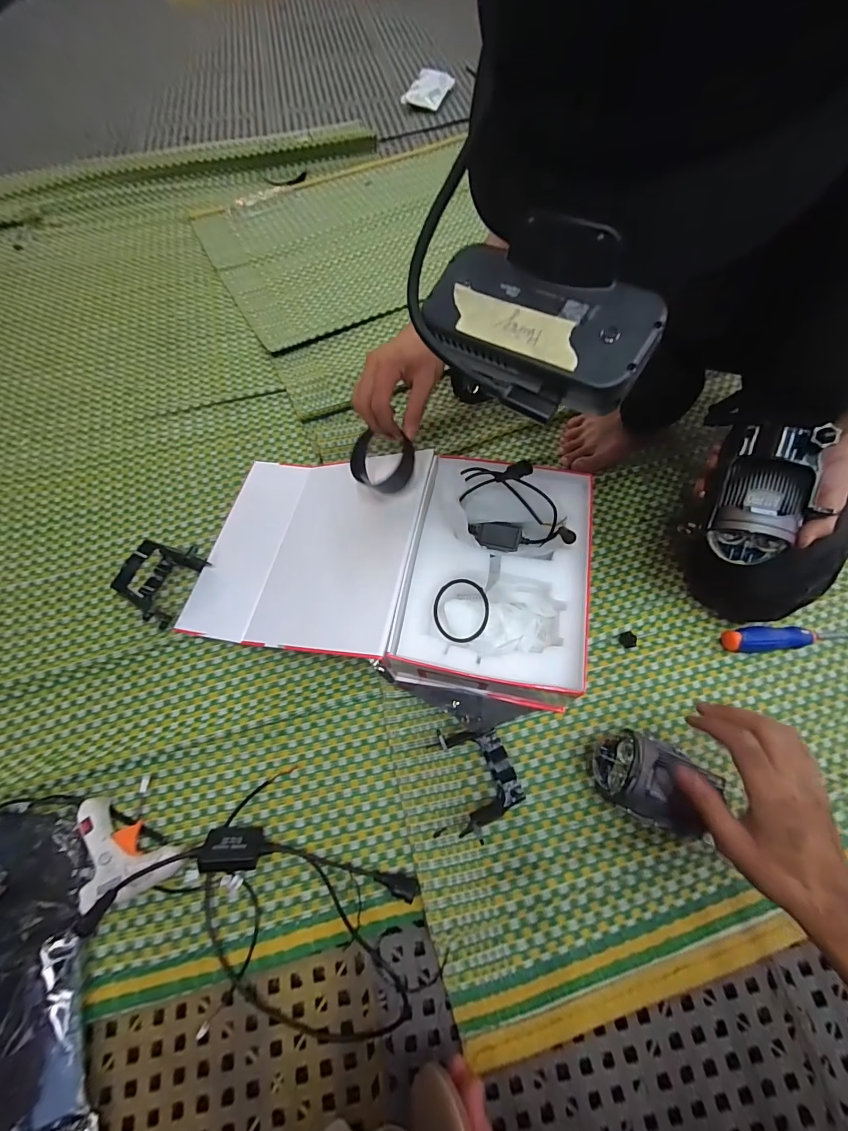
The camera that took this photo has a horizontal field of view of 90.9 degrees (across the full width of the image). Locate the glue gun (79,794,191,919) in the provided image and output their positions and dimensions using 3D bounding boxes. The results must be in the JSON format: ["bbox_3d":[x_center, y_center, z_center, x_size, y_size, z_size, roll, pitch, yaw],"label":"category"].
[{"bbox_3d":[-0.330,0.316,0.445,0.126,0.034,0.076,22,69,10],"label":"glue gun"}]

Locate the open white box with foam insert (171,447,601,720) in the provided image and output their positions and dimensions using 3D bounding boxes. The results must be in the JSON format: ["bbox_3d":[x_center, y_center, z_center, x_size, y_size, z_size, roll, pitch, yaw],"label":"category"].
[{"bbox_3d":[-0.053,-0.010,0.541,0.491,0.116,0.271,11,67,6],"label":"open white box with foam insert"}]

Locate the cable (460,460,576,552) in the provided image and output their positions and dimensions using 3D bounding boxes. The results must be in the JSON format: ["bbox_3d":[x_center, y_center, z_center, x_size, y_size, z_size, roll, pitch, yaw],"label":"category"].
[{"bbox_3d":[0.118,-0.070,0.545,0.148,0.112,0.069,22,69,10],"label":"cable"}]

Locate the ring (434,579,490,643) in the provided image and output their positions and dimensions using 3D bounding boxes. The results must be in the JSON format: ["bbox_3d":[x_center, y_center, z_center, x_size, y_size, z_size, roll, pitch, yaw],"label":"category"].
[{"bbox_3d":[0.047,0.056,0.519,0.076,0.006,0.077,2,85,-22],"label":"ring"}]

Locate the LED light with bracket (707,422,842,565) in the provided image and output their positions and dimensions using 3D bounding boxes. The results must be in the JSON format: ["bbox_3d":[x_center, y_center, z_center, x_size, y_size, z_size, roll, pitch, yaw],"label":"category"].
[{"bbox_3d":[0.341,-0.067,0.419,0.075,0.068,0.134,19,91,32],"label":"LED light with bracket"}]

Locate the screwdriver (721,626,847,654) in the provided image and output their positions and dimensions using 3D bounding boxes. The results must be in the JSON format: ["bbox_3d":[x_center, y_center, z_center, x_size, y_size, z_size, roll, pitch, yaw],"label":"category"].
[{"bbox_3d":[0.530,0.084,0.537,0.288,0.031,0.030,-6,67,-2],"label":"screwdriver"}]

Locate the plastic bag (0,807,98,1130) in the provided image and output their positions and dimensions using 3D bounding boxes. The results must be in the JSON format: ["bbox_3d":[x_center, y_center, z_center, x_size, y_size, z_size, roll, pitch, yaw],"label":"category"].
[{"bbox_3d":[-0.459,0.408,0.406,0.264,0.041,0.315,-16,68,-6],"label":"plastic bag"}]

